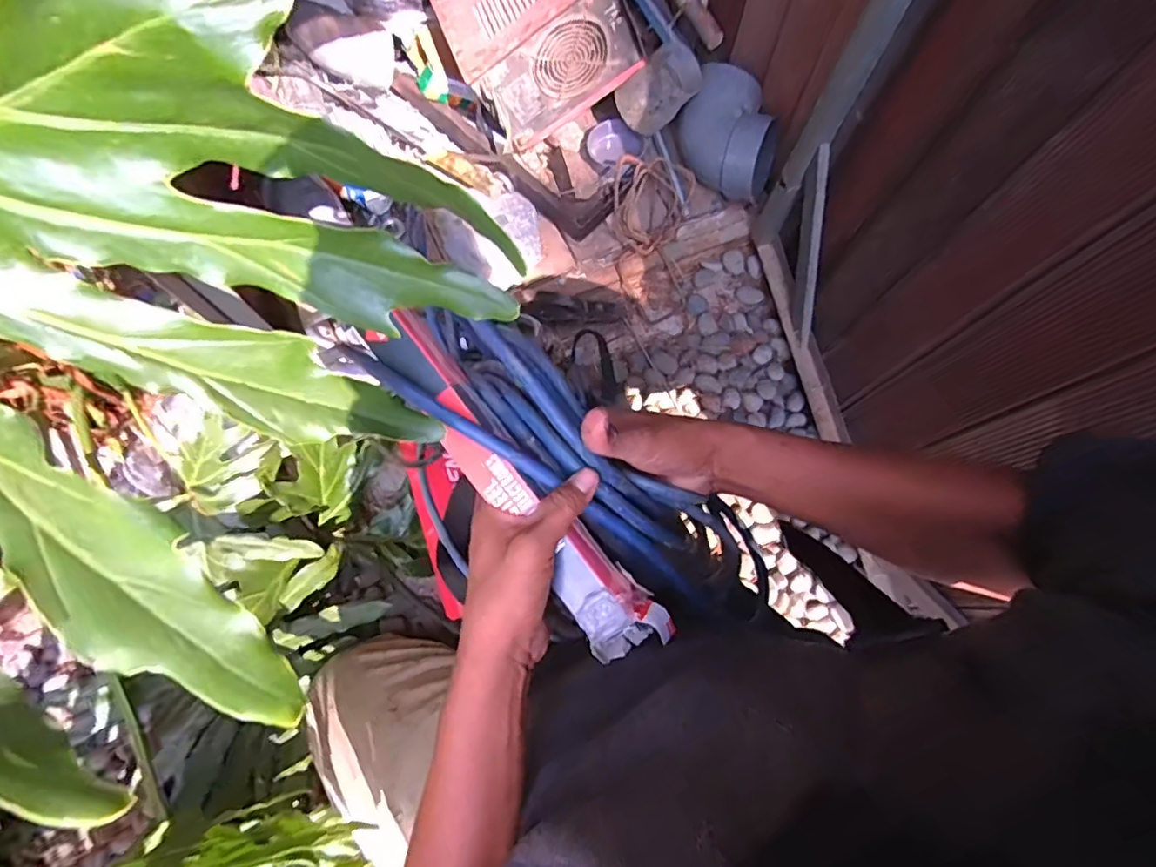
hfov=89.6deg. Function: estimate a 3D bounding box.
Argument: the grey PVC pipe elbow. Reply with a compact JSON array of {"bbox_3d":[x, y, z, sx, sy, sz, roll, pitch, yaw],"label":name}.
[{"bbox_3d":[0.235,-0.464,0.907,0.155,0.106,0.146,0,73,-1],"label":"grey PVC pipe elbow"}]

